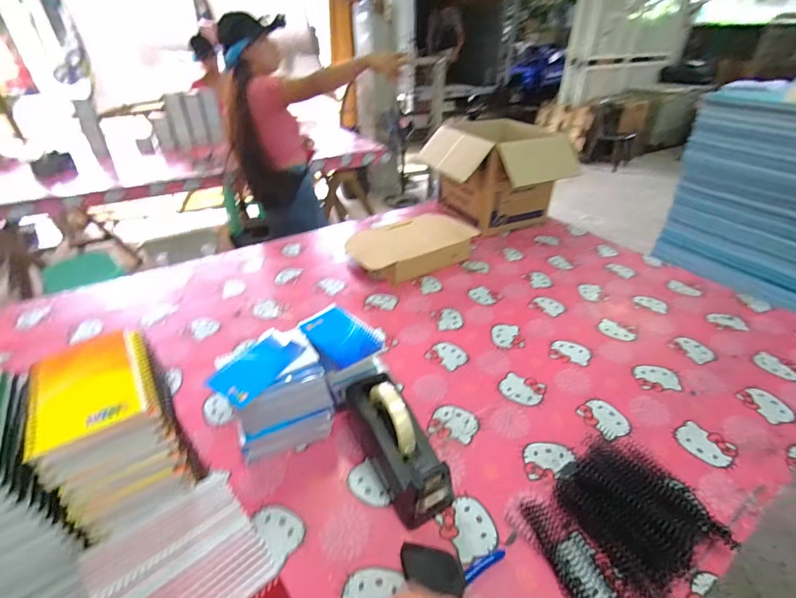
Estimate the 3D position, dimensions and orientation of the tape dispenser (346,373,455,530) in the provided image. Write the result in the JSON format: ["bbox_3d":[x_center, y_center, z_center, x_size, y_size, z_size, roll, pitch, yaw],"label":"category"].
[{"bbox_3d":[-0.005,0.204,0.555,0.080,0.135,0.204,-21,39,-27],"label":"tape dispenser"}]

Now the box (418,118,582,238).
[{"bbox_3d":[0.326,-0.427,1.315,0.446,0.295,0.398,-12,36,-17],"label":"box"}]

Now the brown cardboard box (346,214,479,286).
[{"bbox_3d":[0.043,-0.154,1.112,0.374,0.079,0.231,-18,38,-24],"label":"brown cardboard box"}]

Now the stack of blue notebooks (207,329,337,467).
[{"bbox_3d":[-0.196,0.155,0.603,0.157,0.153,0.116,-18,38,-24],"label":"stack of blue notebooks"}]

